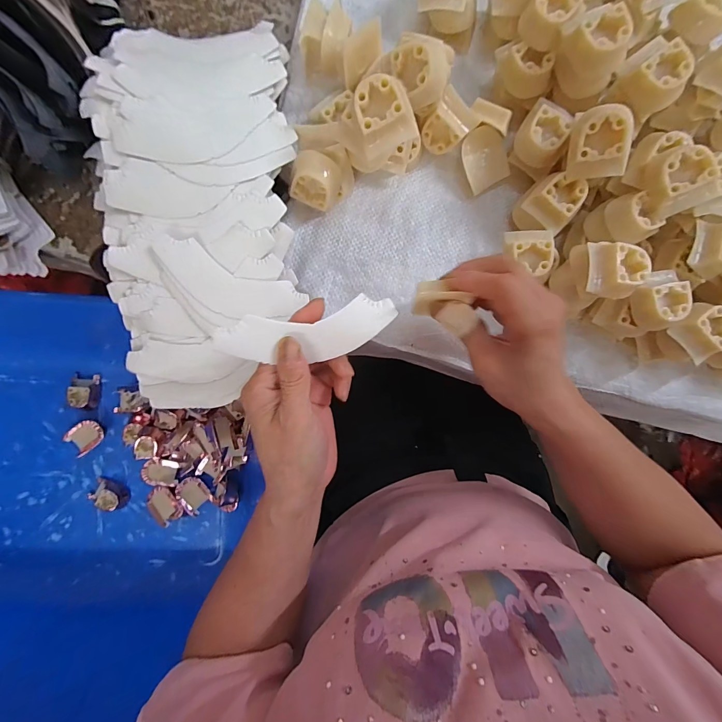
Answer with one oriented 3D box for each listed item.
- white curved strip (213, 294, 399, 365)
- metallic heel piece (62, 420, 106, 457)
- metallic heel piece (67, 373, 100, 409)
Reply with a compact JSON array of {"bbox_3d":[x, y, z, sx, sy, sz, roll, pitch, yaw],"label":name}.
[{"bbox_3d":[-0.031,-0.016,0.228,0.116,0.007,0.037,-15,116,-21],"label":"white curved strip"},{"bbox_3d":[-0.411,0.112,0.518,0.053,0.027,0.040,-41,93,-2],"label":"metallic heel piece"},{"bbox_3d":[-0.412,0.045,0.517,0.036,0.020,0.047,3,91,-4],"label":"metallic heel piece"}]

